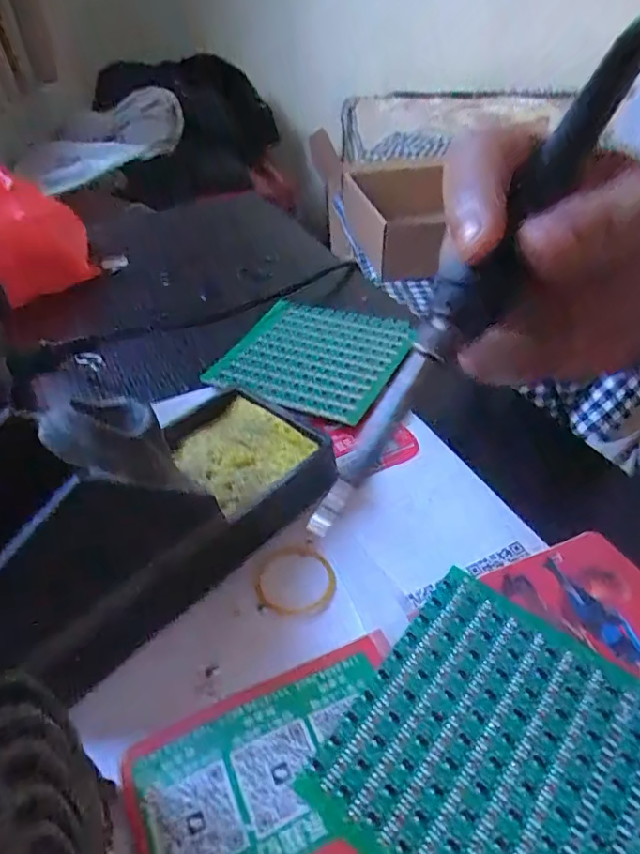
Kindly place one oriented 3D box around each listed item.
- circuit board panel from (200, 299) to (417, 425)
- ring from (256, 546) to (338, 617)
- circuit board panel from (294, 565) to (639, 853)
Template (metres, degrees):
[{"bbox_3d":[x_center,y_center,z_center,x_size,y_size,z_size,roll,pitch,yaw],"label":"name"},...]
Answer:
[{"bbox_3d":[-0.003,-0.045,0.335,0.102,0.004,0.111,14,42,20],"label":"circuit board panel"},{"bbox_3d":[-0.010,0.061,0.221,0.031,0.004,0.032,0,43,0],"label":"ring"},{"bbox_3d":[0.060,0.099,0.164,0.100,0.004,0.093,28,49,30],"label":"circuit board panel"}]

